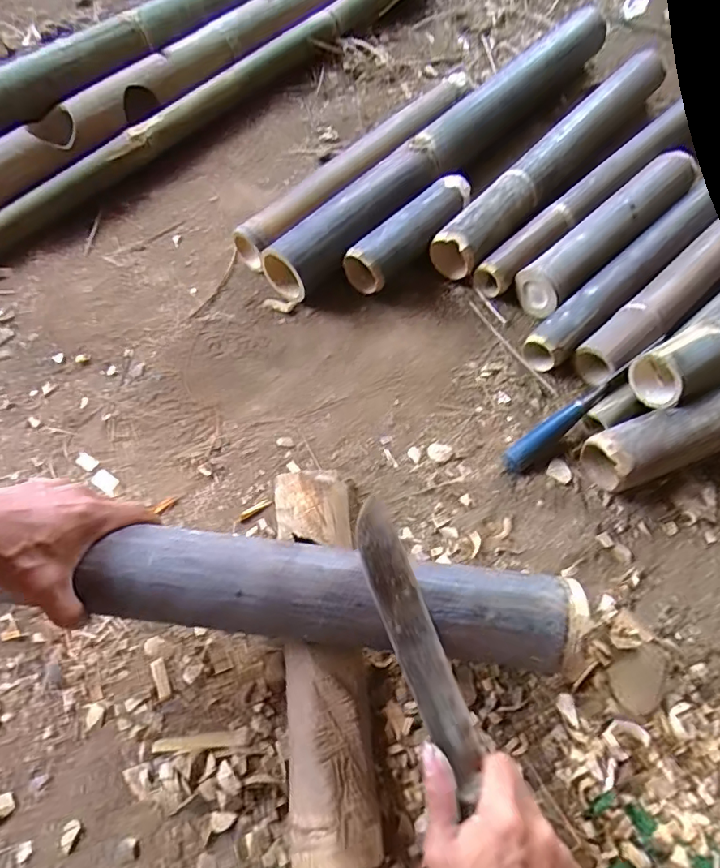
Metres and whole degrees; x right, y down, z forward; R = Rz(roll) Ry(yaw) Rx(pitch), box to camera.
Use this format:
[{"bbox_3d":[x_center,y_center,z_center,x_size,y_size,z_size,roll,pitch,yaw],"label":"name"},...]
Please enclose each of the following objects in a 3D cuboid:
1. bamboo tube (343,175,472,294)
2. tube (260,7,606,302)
[{"bbox_3d":[0.070,-0.265,0.682,0.058,0.066,0.220,39,71,18],"label":"bamboo tube"},{"bbox_3d":[0.146,-0.438,0.758,0.075,0.064,0.745,38,70,18],"label":"tube"}]

